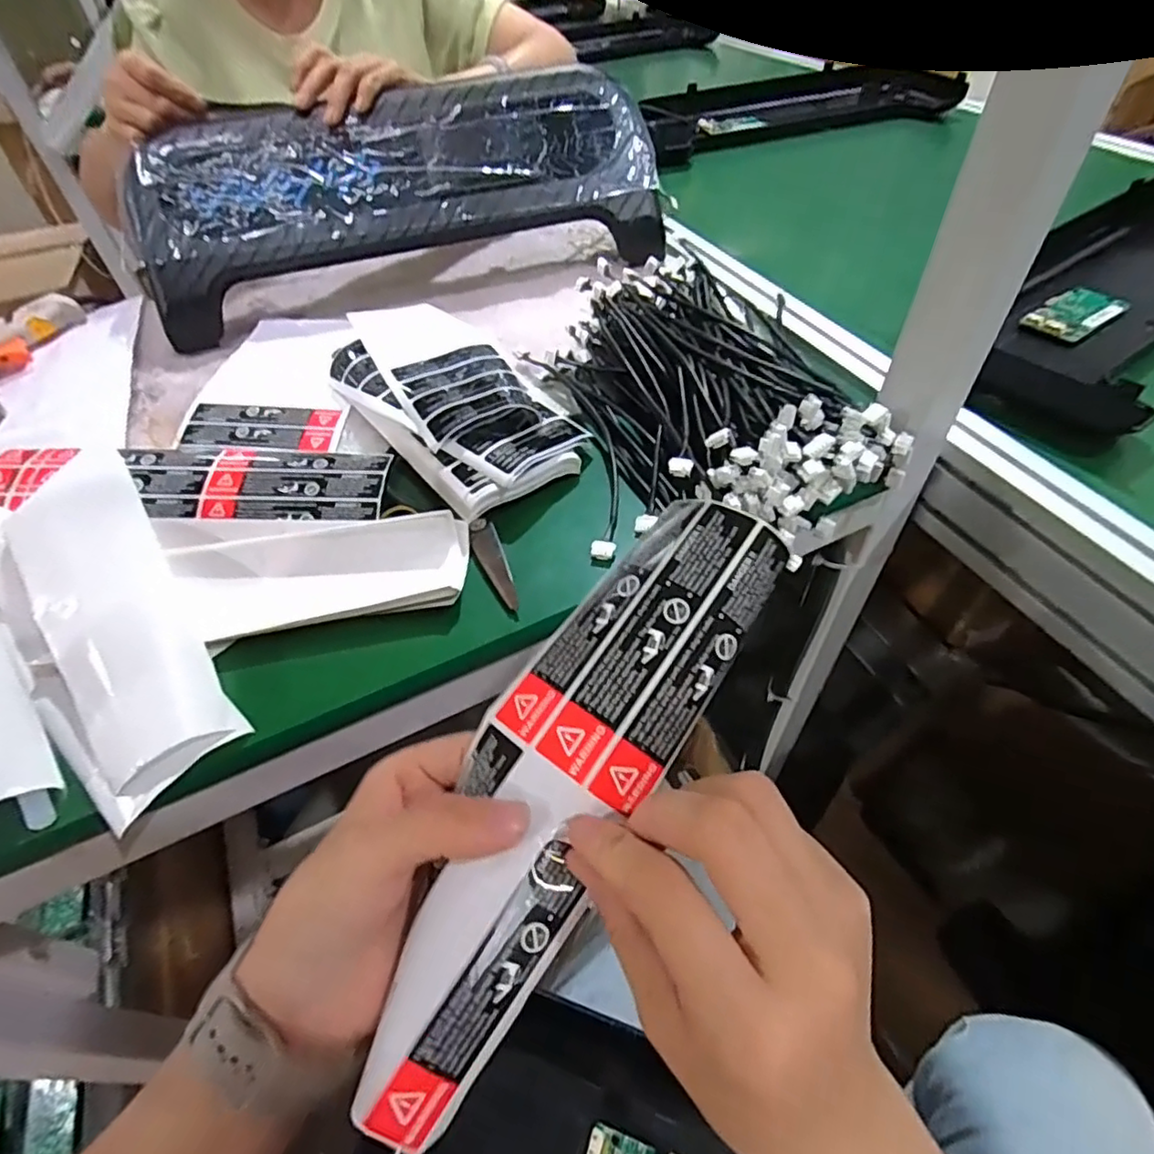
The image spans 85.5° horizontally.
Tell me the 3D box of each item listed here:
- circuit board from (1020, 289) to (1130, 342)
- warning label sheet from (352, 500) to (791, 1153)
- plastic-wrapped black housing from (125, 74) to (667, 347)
[{"bbox_3d":[0.434,-0.232,0.543,0.093,0.010,0.051,-30,53,-20],"label":"circuit board"},{"bbox_3d":[-0.006,0.072,0.229,0.067,0.017,0.235,26,77,23],"label":"warning label sheet"},{"bbox_3d":[-0.155,-0.344,0.582,0.470,0.148,0.095,-14,49,-7],"label":"plastic-wrapped black housing"}]

